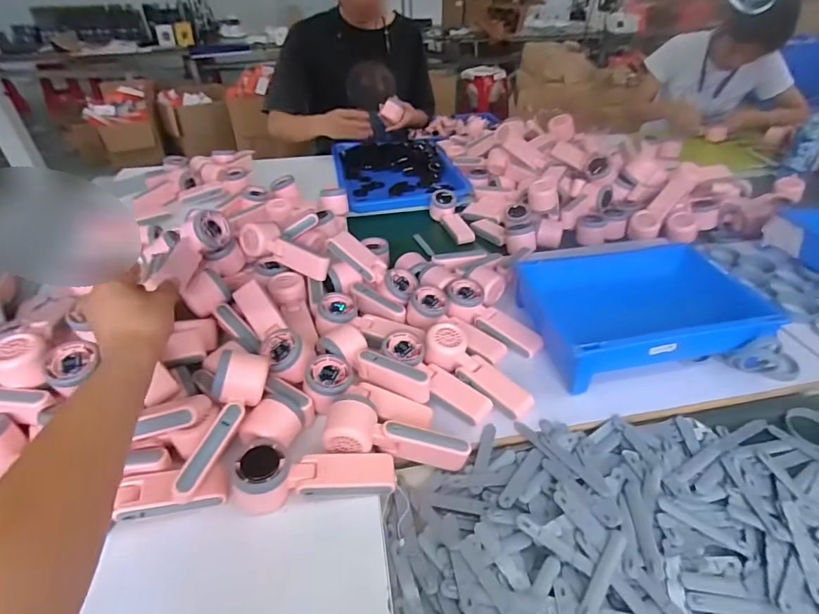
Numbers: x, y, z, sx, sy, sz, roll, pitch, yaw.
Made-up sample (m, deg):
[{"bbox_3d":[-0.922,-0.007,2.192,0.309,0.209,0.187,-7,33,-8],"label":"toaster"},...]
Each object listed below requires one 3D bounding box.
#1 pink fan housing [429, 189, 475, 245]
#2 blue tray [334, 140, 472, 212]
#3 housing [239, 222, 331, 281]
[{"bbox_3d":[0.097,-0.194,0.985,0.059,0.048,0.158,-14,55,-15],"label":"pink fan housing"},{"bbox_3d":[-0.027,-0.364,1.181,0.326,0.043,0.431,-9,38,-8],"label":"blue tray"},{"bbox_3d":[-0.201,-0.093,0.734,0.160,0.045,0.049,26,43,6],"label":"housing"}]

